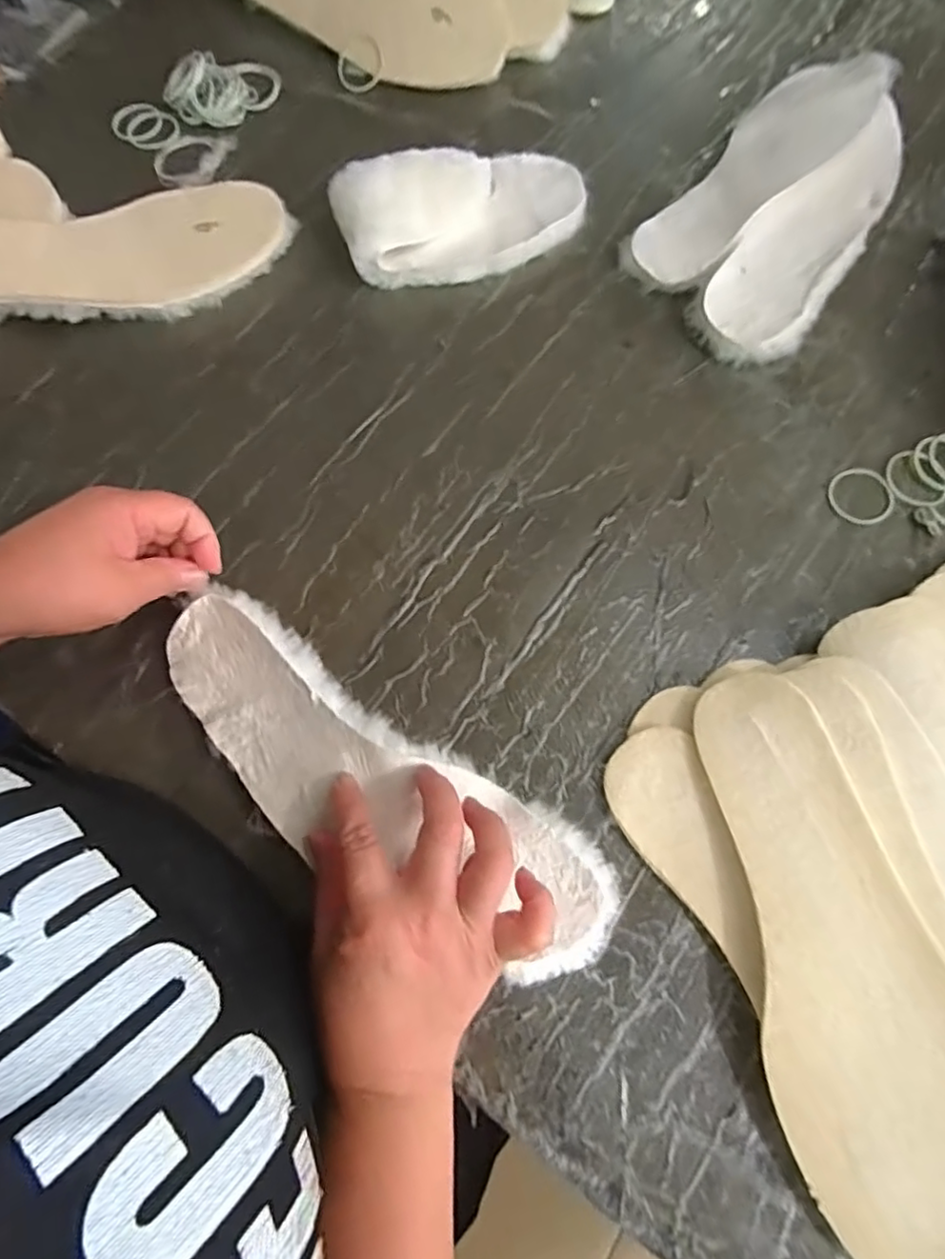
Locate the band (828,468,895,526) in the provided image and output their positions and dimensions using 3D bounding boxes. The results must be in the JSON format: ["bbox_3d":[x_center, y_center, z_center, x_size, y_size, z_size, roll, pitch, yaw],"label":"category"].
[{"bbox_3d":[0.259,-0.089,0.416,0.042,0.004,0.041,-7,72,0],"label":"band"}]

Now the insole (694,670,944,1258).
[{"bbox_3d":[0.179,0.153,0.309,0.092,0.008,0.265,-16,71,13],"label":"insole"}]

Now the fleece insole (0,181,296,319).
[{"bbox_3d":[-0.272,-0.273,0.457,0.271,0.022,0.095,-14,77,-11],"label":"fleece insole"}]

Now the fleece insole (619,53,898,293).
[{"bbox_3d":[0.223,-0.358,0.482,0.086,0.035,0.267,38,78,13],"label":"fleece insole"}]

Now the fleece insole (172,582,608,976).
[{"bbox_3d":[-0.056,0.081,0.339,0.288,0.025,0.091,30,76,9],"label":"fleece insole"}]

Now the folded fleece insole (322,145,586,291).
[{"bbox_3d":[-0.006,-0.318,0.471,0.188,0.044,0.095,-20,73,-4],"label":"folded fleece insole"}]

